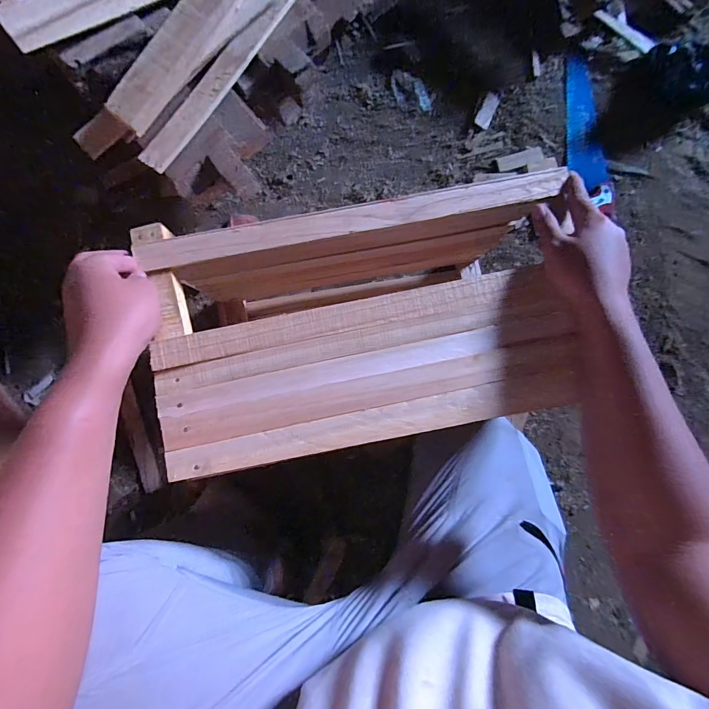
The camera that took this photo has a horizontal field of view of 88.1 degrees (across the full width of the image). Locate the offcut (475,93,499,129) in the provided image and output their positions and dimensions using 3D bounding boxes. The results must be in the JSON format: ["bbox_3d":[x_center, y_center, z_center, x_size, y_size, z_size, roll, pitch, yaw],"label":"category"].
[{"bbox_3d":[0.292,-0.536,0.804,0.032,0.008,0.076,23,85,-1],"label":"offcut"}]

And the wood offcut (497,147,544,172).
[{"bbox_3d":[0.362,-0.427,0.798,0.097,0.010,0.038,-16,87,-4],"label":"wood offcut"}]

